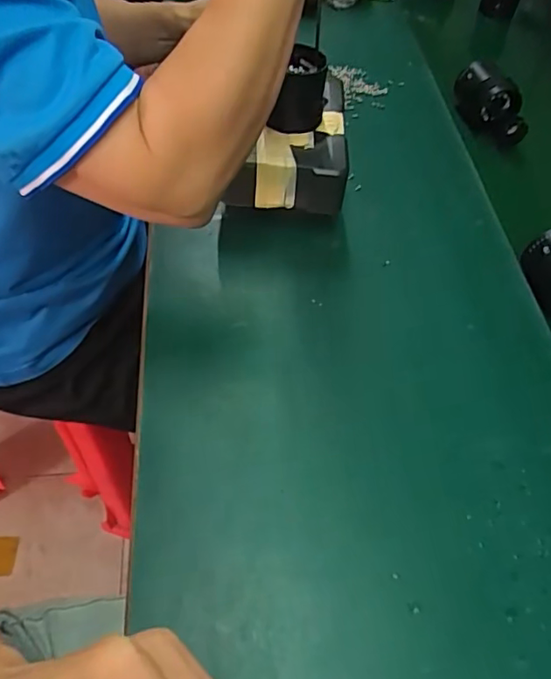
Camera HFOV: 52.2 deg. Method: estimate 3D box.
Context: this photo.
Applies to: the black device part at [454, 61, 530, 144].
[{"bbox_3d":[0.261,-0.279,0.658,0.041,0.058,0.116,-12,56,-13],"label":"black device part"}]

